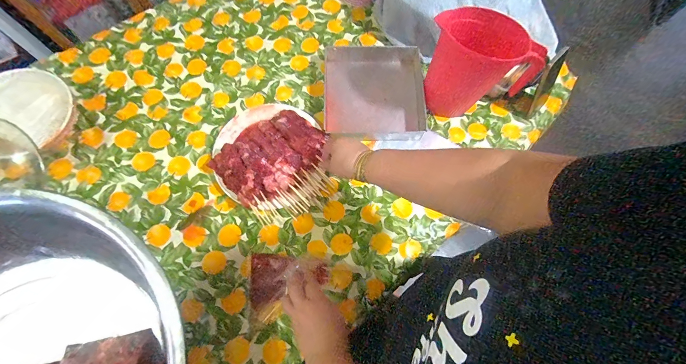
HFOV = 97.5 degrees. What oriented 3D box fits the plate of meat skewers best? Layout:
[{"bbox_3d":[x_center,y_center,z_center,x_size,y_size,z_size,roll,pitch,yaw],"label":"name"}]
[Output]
[{"bbox_3d":[-0.152,-0.060,0.651,0.240,0.063,0.263,-35,77,-12],"label":"plate of meat skewers"}]

